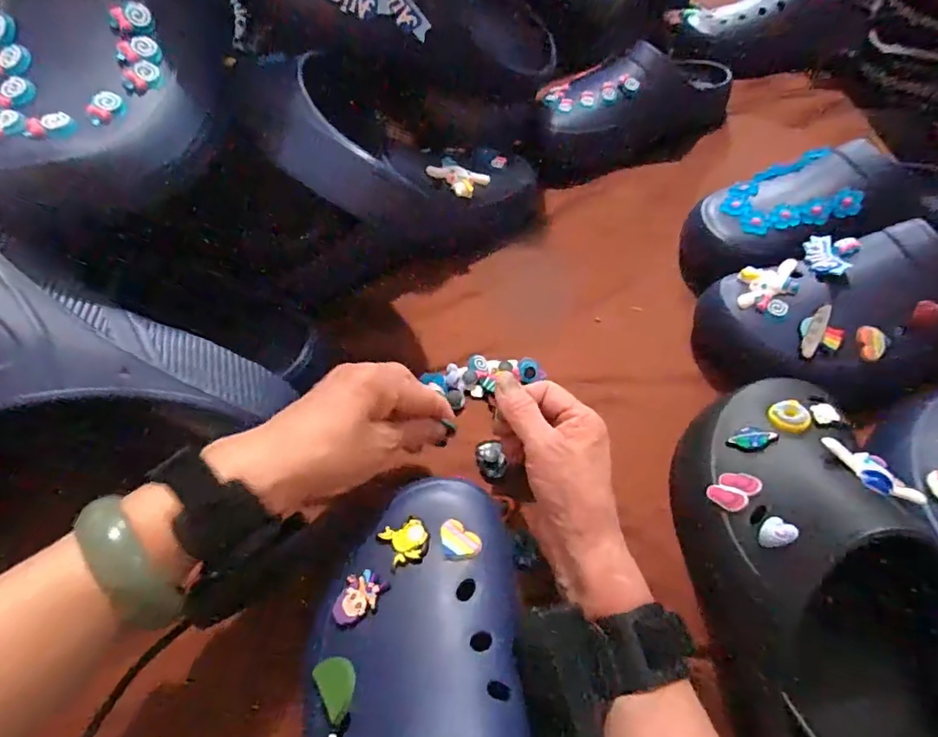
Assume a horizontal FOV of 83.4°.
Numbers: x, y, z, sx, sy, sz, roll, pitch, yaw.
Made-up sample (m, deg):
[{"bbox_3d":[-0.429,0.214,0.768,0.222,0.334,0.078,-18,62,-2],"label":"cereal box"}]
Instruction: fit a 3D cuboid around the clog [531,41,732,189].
[{"bbox_3d":[0.186,-0.300,0.596,0.285,0.080,0.094,-21,56,-12],"label":"clog"}]

